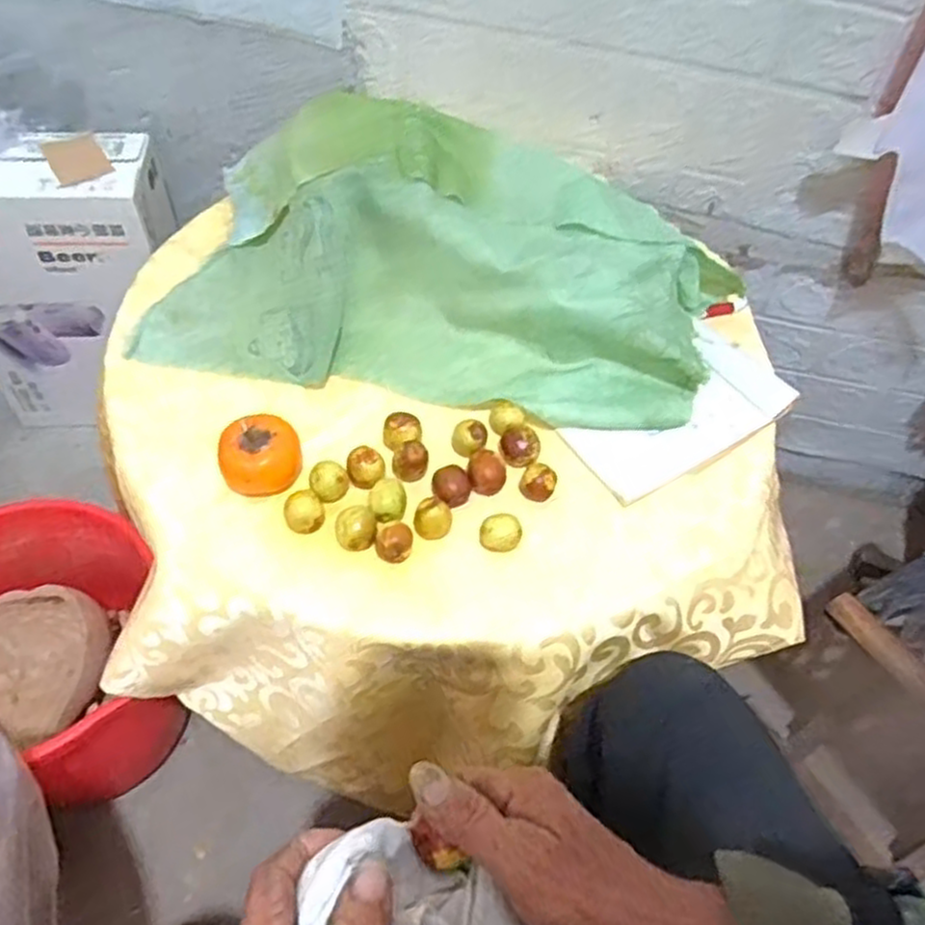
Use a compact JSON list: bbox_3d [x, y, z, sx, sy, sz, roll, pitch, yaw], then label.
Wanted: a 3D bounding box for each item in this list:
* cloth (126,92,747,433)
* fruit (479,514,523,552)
[{"bbox_3d":[-0.010,-0.180,0.671,0.470,0.107,0.251,12,54,4],"label":"cloth"},{"bbox_3d":[0.027,0.055,0.555,0.030,0.029,0.025,16,54,7],"label":"fruit"}]

